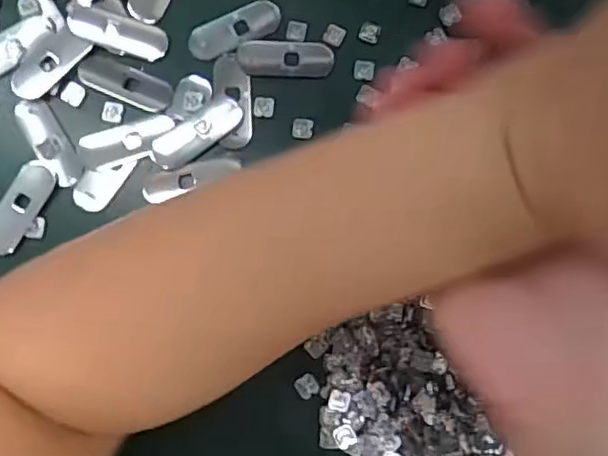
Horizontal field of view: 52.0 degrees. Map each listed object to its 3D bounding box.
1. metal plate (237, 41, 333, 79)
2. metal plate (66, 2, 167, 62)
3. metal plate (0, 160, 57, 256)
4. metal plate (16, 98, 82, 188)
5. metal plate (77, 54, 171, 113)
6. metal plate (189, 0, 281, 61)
[{"bbox_3d":[-0.010,-0.089,0.325,0.049,0.004,0.019,3,85,-2],"label":"metal plate"},{"bbox_3d":[-0.097,-0.102,0.323,0.051,0.005,0.018,15,85,-1],"label":"metal plate"},{"bbox_3d":[-0.144,-0.010,0.314,0.021,0.004,0.051,32,85,1],"label":"metal plate"},{"bbox_3d":[-0.130,-0.044,0.318,0.017,0.004,0.049,-29,87,-4],"label":"metal plate"},{"bbox_3d":[-0.092,-0.075,0.322,0.049,0.004,0.018,21,85,0],"label":"metal plate"},{"bbox_3d":[-0.036,-0.105,0.327,0.050,0.004,0.020,-29,87,-4],"label":"metal plate"}]

